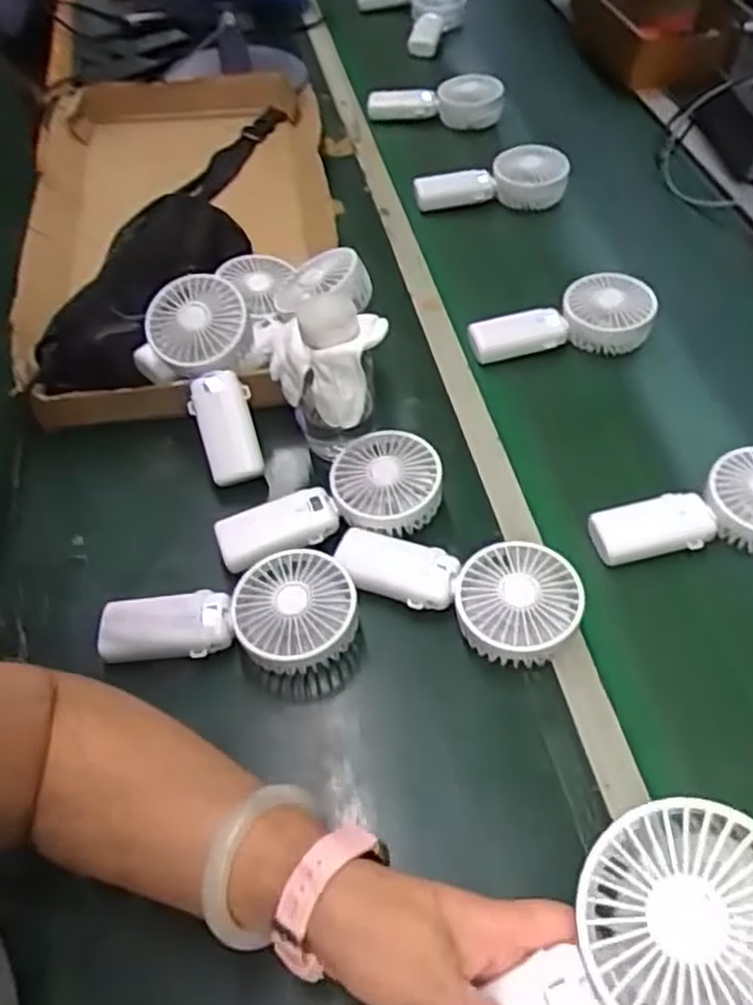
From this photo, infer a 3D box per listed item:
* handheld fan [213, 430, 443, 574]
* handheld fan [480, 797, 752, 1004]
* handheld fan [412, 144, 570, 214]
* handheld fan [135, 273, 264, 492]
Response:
[{"bbox_3d":[-0.039,-0.003,0.597,0.181,0.038,0.083,-15,53,-9],"label":"handheld fan"},{"bbox_3d":[0.083,0.194,0.292,0.185,0.028,0.080,-43,55,14],"label":"handheld fan"},{"bbox_3d":[0.141,-0.396,0.932,0.189,0.060,0.073,-7,52,-2],"label":"handheld fan"},{"bbox_3d":[-0.152,-0.104,0.654,0.105,0.053,0.190,-16,78,-9],"label":"handheld fan"}]

